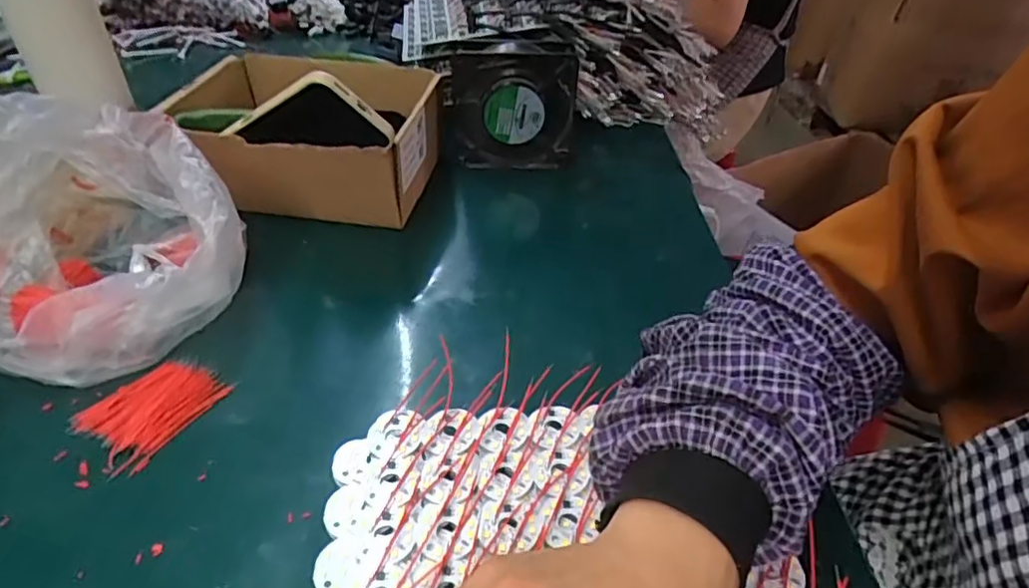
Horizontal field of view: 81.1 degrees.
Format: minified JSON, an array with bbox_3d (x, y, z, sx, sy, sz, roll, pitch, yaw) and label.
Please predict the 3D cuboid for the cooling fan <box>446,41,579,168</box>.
[{"bbox_3d":[-0.003,-0.188,0.609,0.124,0.115,0.034,-1,39,-5],"label":"cooling fan"}]

